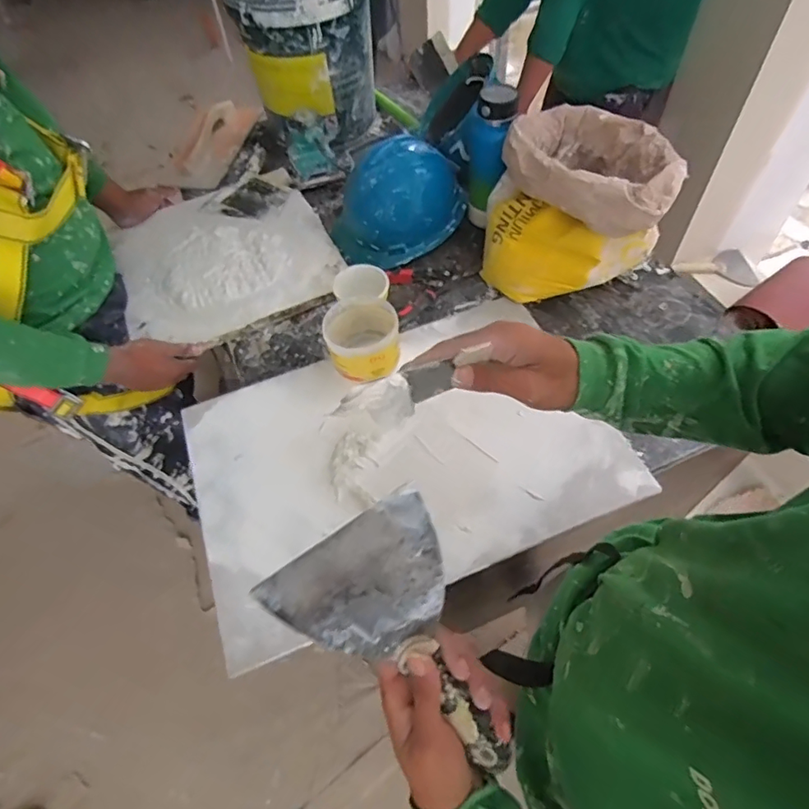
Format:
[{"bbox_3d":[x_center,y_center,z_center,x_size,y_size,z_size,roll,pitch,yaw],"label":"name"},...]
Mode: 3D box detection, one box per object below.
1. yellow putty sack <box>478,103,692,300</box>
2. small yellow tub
[{"bbox_3d":[0.289,-0.336,0.878,0.266,0.216,0.263,10,58,12],"label":"yellow putty sack"},{"bbox_3d":[-0.064,-0.104,0.819,0.110,0.077,0.115,-2,56,3],"label":"small yellow tub"}]

